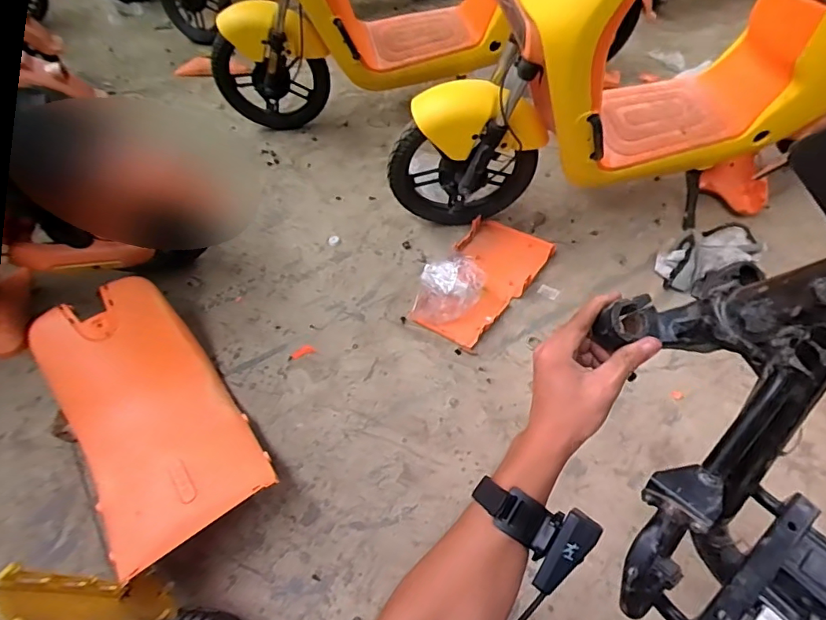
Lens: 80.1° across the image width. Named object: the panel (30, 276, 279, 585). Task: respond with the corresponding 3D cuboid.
[{"bbox_3d":[-0.503,0.196,0.925,0.284,0.180,0.521,-34,58,-21],"label":"panel"}]

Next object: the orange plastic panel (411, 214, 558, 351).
[{"bbox_3d":[0.183,-0.081,1.260,0.224,0.028,0.416,24,57,20],"label":"orange plastic panel"}]

